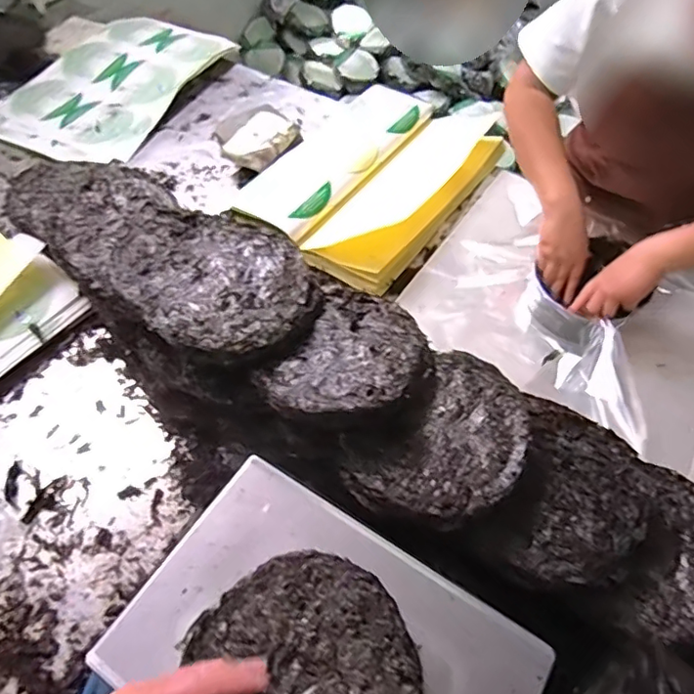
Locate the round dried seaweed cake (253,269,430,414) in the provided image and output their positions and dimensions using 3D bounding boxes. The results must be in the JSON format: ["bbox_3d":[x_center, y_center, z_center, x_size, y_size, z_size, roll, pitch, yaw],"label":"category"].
[{"bbox_3d":[0.004,0.002,0.626,0.160,0.038,0.193,24,58,17],"label":"round dried seaweed cake"}]

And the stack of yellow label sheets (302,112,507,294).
[{"bbox_3d":[0.116,-0.293,1.054,0.185,0.084,0.492,32,61,22],"label":"stack of yellow label sheets"}]

